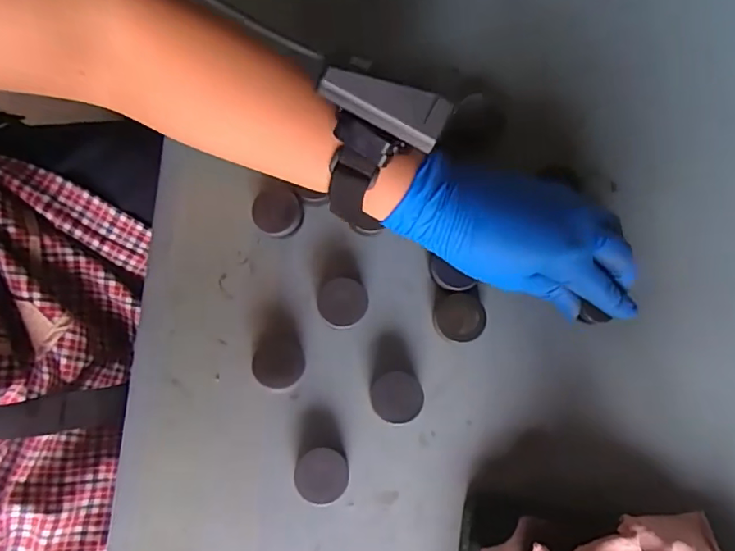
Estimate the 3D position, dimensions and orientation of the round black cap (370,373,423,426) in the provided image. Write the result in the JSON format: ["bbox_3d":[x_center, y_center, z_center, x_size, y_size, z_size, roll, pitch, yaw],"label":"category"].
[{"bbox_3d":[0.018,0.078,0.344,0.032,0.019,0.031,0,76,-2],"label":"round black cap"}]

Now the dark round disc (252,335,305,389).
[{"bbox_3d":[-0.055,0.056,0.345,0.030,0.024,0.032,0,76,-2],"label":"dark round disc"}]

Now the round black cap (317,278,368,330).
[{"bbox_3d":[-0.016,0.019,0.356,0.032,0.019,0.030,0,76,-2],"label":"round black cap"}]

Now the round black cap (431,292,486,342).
[{"bbox_3d":[0.060,0.029,0.358,0.032,0.014,0.030,0,76,-2],"label":"round black cap"}]

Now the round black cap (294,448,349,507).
[{"bbox_3d":[-0.028,0.123,0.333,0.032,0.019,0.031,0,76,-2],"label":"round black cap"}]

